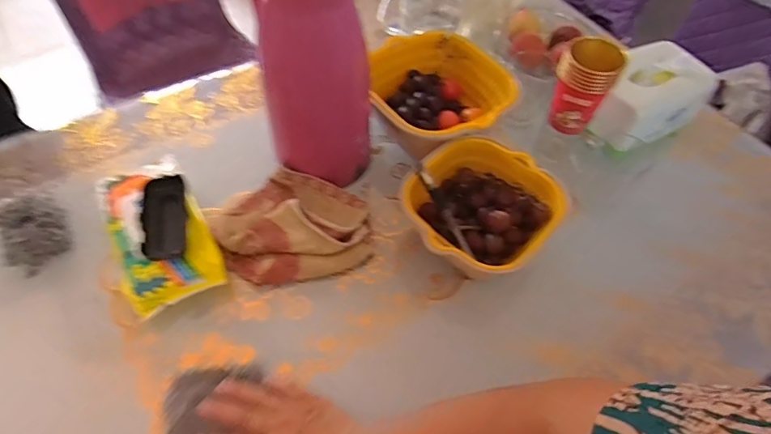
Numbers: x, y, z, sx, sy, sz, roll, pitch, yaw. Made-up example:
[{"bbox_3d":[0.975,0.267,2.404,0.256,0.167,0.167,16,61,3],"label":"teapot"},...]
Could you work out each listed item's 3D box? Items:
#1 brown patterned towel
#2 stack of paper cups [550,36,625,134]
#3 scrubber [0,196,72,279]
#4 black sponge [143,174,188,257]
[{"bbox_3d":[-0.118,0.009,0.608,0.193,0.037,0.153,-10,56,-10],"label":"brown patterned towel"},{"bbox_3d":[0.258,-0.170,0.624,0.071,0.113,0.064,26,58,15],"label":"stack of paper cups"},{"bbox_3d":[-0.422,0.016,0.566,0.062,0.052,0.087,-27,60,-20],"label":"scrubber"},{"bbox_3d":[-0.257,0.002,0.550,0.042,0.019,0.101,-6,68,-7],"label":"black sponge"}]

